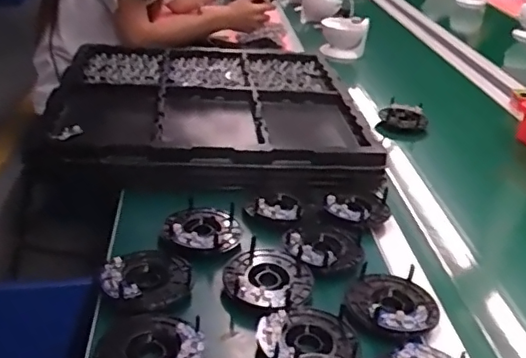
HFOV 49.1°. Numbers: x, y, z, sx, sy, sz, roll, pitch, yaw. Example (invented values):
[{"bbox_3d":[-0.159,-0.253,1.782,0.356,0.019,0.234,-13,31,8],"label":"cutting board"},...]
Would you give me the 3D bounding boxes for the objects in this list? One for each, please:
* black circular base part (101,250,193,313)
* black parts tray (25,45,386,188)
[{"bbox_3d":[-0.129,0.106,0.644,0.095,0.018,0.094,5,29,-3],"label":"black circular base part"},{"bbox_3d":[-0.116,-0.122,1.073,0.532,0.104,0.531,-1,30,-12],"label":"black parts tray"}]

